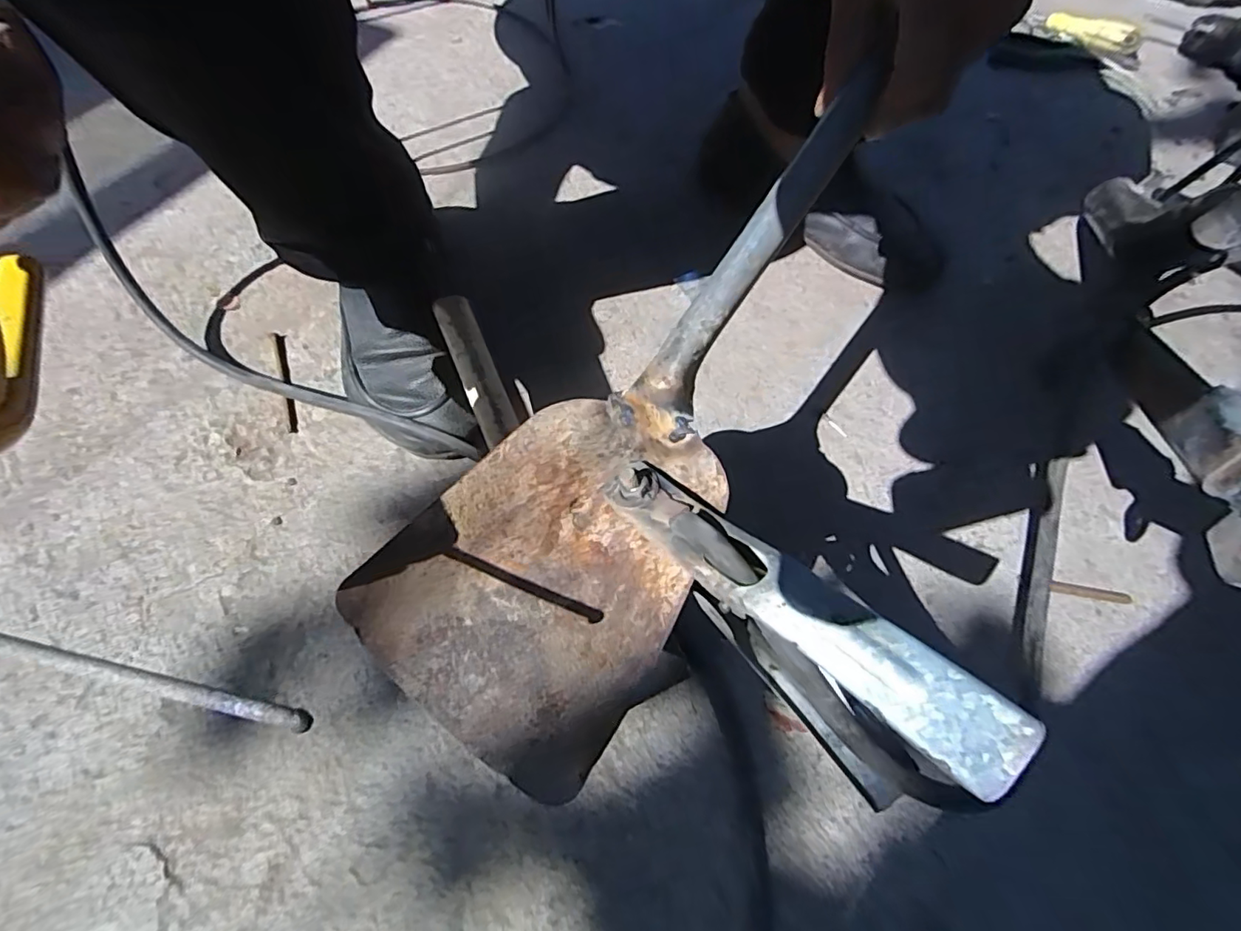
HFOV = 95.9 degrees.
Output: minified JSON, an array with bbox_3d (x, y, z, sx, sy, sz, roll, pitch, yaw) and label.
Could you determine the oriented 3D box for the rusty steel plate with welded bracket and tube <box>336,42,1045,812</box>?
[{"bbox_3d":[0.001,-0.032,0.236,0.203,0.098,0.290,3,64,-2],"label":"rusty steel plate with welded bracket and tube"}]

